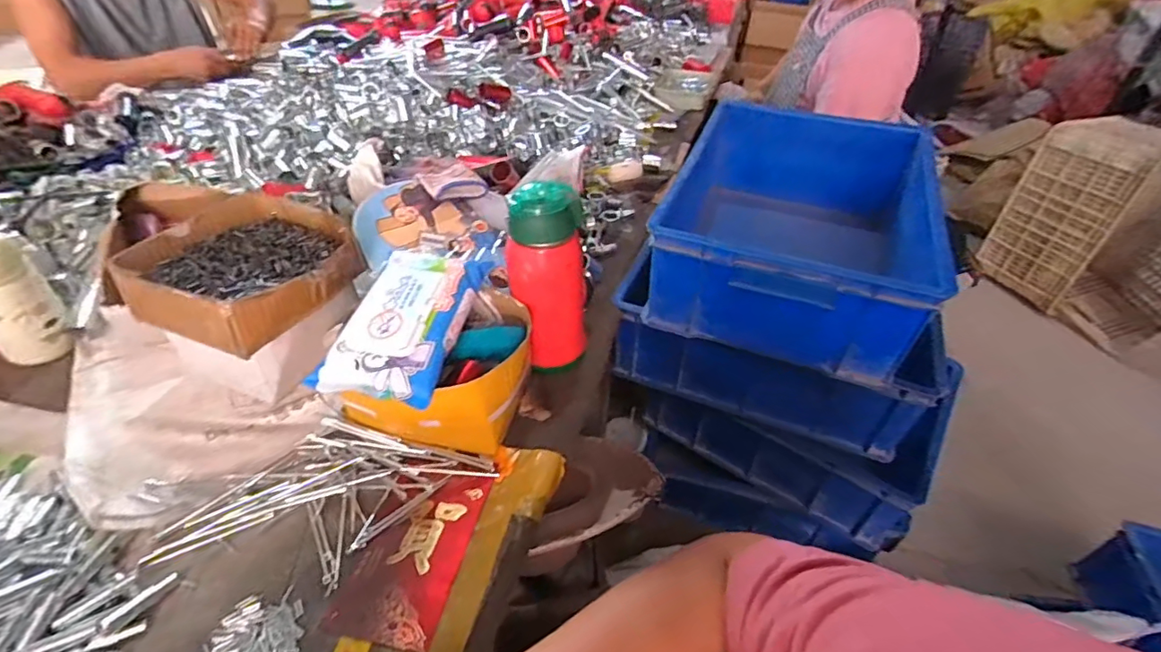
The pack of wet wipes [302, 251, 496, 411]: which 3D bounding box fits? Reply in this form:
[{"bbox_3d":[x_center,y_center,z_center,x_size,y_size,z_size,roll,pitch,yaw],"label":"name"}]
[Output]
[{"bbox_3d":[-0.159,-0.008,0.476,0.106,0.041,0.163,10,41,6],"label":"pack of wet wipes"}]

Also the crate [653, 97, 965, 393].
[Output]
[{"bbox_3d":[0.284,-0.142,0.708,0.292,0.165,0.424,17,42,14],"label":"crate"}]

